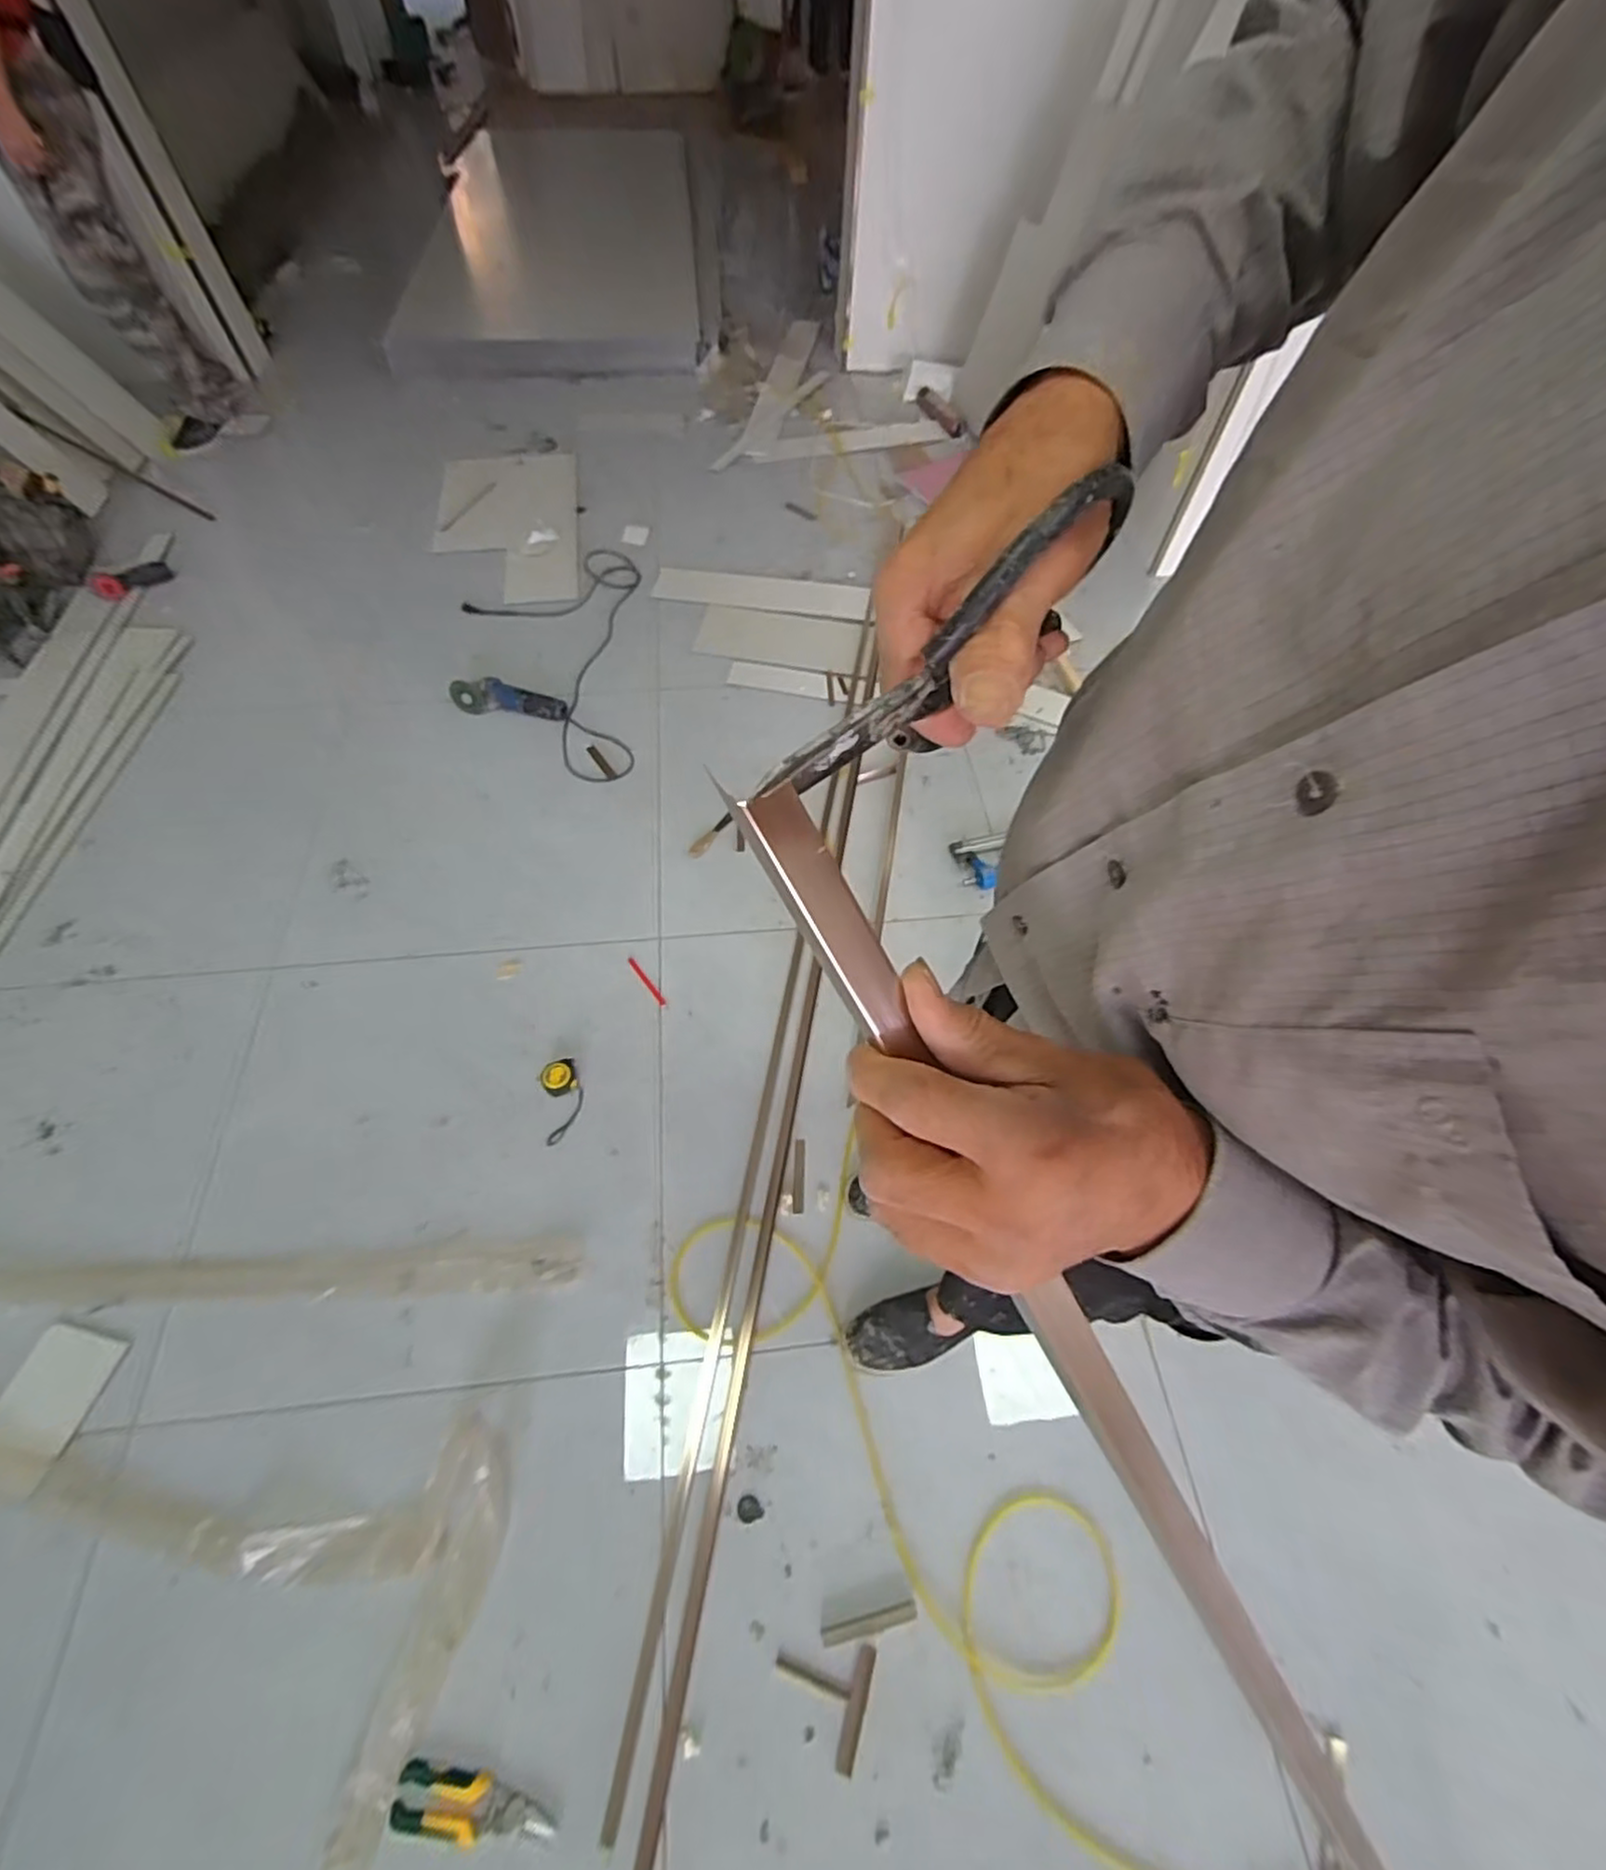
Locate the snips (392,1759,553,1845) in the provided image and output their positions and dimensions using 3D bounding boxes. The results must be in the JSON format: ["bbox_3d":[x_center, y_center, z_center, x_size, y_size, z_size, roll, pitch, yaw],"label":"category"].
[{"bbox_3d":[-0.410,1.094,0.897,0.200,0.023,0.057,11,59,3],"label":"snips"}]

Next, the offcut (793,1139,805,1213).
[{"bbox_3d":[-0.007,0.441,1.320,0.019,0.010,0.132,3,59,-2],"label":"offcut"}]

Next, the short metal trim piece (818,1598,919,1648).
[{"bbox_3d":[0.095,0.978,1.020,0.138,0.006,0.022,-10,60,-9],"label":"short metal trim piece"}]

